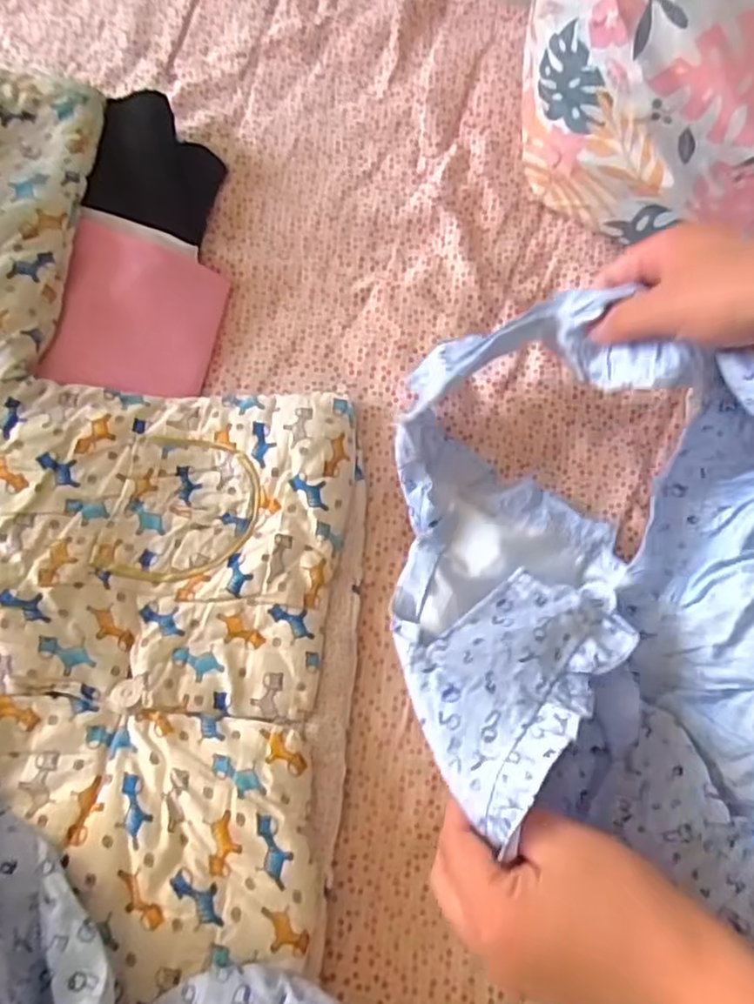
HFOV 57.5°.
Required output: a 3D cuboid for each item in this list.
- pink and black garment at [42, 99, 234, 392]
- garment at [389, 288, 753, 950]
[{"bbox_3d":[-0.148,-0.168,0.455,0.090,0.046,0.200,8,73,0],"label":"pink and black garment"},{"bbox_3d":[0.182,0.072,0.352,0.323,0.109,0.358,-4,74,-3],"label":"garment"}]

